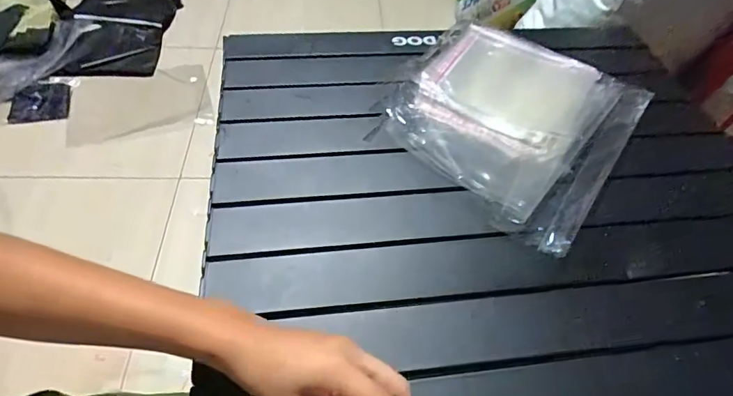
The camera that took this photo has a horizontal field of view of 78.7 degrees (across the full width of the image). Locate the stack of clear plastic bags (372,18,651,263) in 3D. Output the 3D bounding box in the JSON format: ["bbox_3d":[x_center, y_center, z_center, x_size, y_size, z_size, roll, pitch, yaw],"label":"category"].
[{"bbox_3d":[0.161,-0.100,0.511,0.248,0.023,0.285,31,58,21],"label":"stack of clear plastic bags"}]

